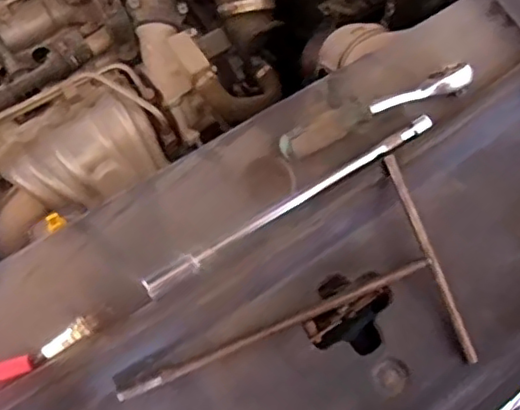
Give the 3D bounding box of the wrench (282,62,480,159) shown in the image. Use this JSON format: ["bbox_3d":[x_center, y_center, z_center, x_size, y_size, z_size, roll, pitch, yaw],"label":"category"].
[{"bbox_3d":[0.109,-0.093,0.559,0.200,0.023,0.035,-26,69,-12],"label":"wrench"}]

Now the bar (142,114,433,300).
[{"bbox_3d":[0.032,-0.002,0.534,0.298,0.019,0.016,-31,70,-14],"label":"bar"}]

